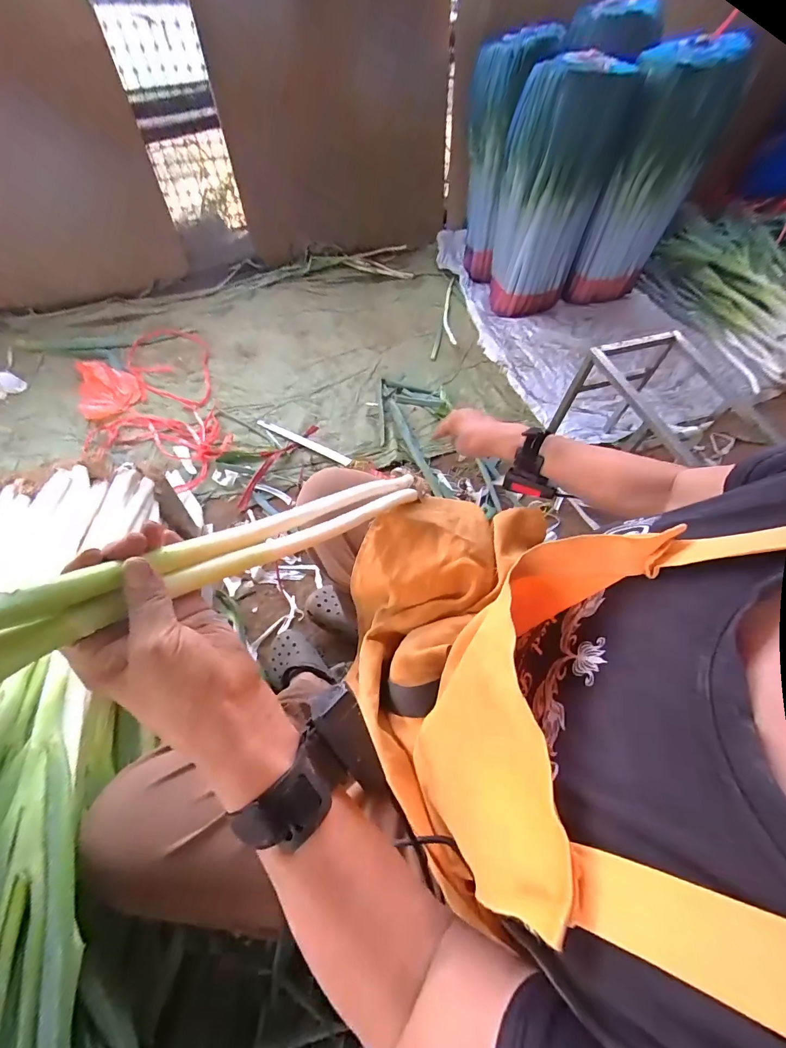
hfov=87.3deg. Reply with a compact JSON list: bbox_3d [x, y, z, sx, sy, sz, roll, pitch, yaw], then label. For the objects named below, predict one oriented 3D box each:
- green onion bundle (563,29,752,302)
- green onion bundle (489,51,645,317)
[{"bbox_3d":[0.785,-1.020,1.313,0.230,0.670,0.305,29,60,17],"label":"green onion bundle"},{"bbox_3d":[0.492,-0.989,1.314,0.284,0.627,0.269,18,57,11],"label":"green onion bundle"}]

